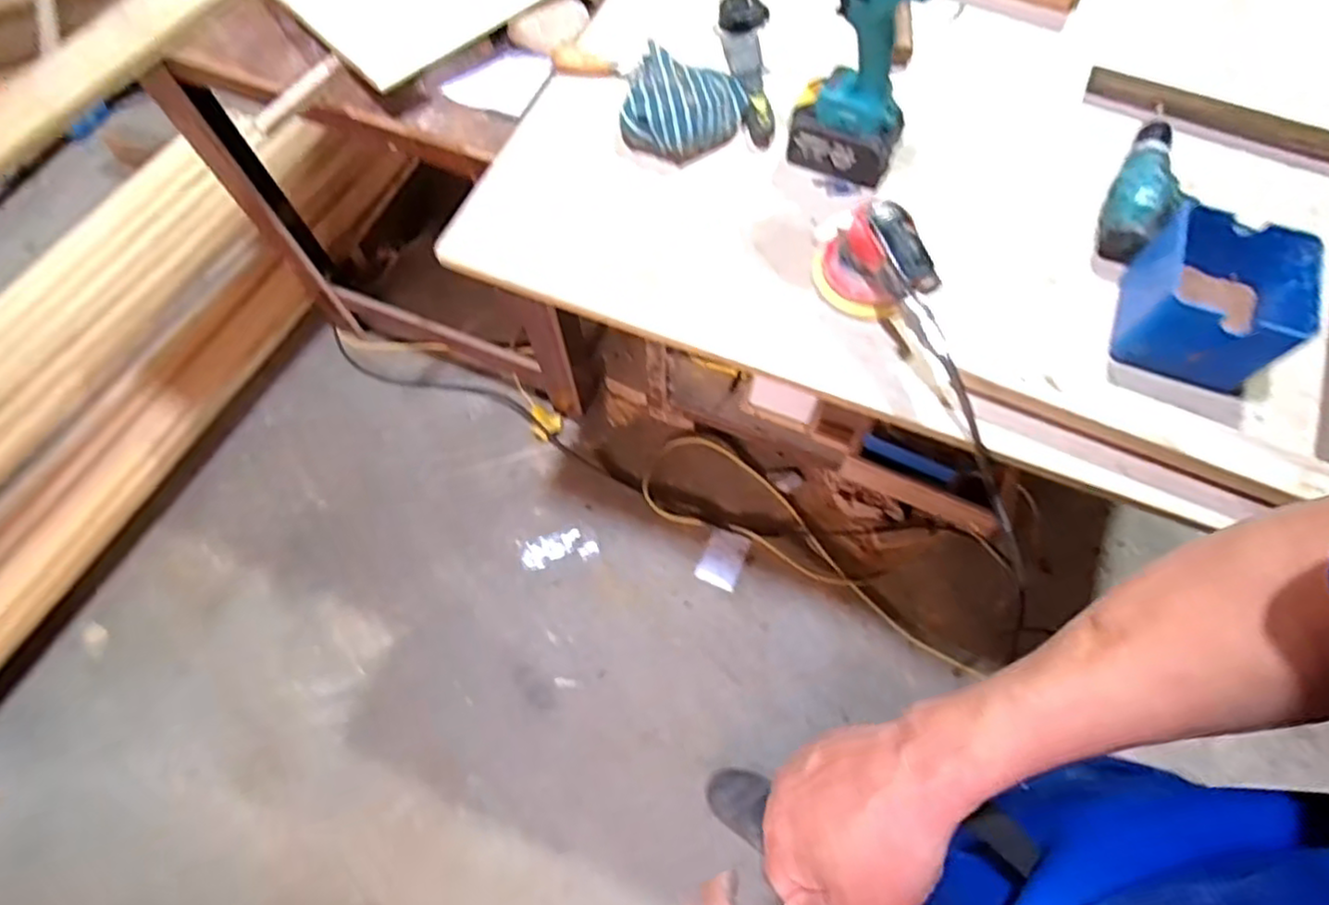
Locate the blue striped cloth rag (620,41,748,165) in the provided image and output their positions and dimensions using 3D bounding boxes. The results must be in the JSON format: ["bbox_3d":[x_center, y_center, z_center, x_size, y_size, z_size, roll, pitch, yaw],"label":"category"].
[{"bbox_3d":[0.016,-0.403,0.803,0.139,0.062,0.102,20,69,9],"label":"blue striped cloth rag"}]

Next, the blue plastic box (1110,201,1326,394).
[{"bbox_3d":[0.535,-0.147,0.673,0.133,0.098,0.138,23,69,10],"label":"blue plastic box"}]

